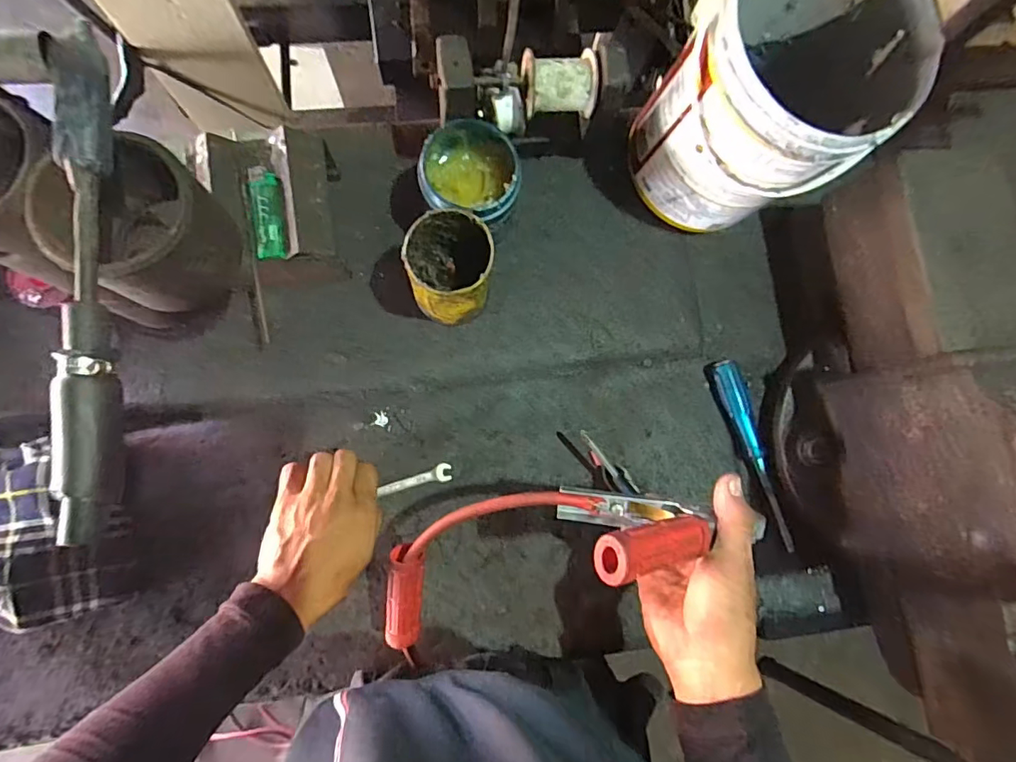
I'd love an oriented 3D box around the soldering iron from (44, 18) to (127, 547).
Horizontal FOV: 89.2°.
[{"bbox_3d":[-0.230,-0.054,0.281,0.026,0.023,0.275,-4,85,-6],"label":"soldering iron"}]

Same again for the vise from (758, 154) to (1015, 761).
[{"bbox_3d":[0.390,0.062,0.418,0.214,0.284,0.501,5,84,-5],"label":"vise"}]

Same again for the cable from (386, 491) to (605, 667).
[{"bbox_3d":[-0.029,0.146,0.430,0.224,0.029,0.088,-38,89,10],"label":"cable"}]

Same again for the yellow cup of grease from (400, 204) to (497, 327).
[{"bbox_3d":[-0.054,-0.101,0.481,0.072,0.110,0.079,1,85,-5],"label":"yellow cup of grease"}]

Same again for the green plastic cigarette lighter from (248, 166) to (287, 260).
[{"bbox_3d":[-0.207,-0.146,0.446,0.026,0.008,0.080,-8,83,-6],"label":"green plastic cigarette lighter"}]

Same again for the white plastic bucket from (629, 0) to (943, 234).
[{"bbox_3d":[0.237,-0.252,0.479,0.162,0.202,0.171,42,82,0],"label":"white plastic bucket"}]

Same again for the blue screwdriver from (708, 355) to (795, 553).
[{"bbox_3d":[0.257,0.074,0.534,0.027,0.029,0.196,-19,87,-7],"label":"blue screwdriver"}]

